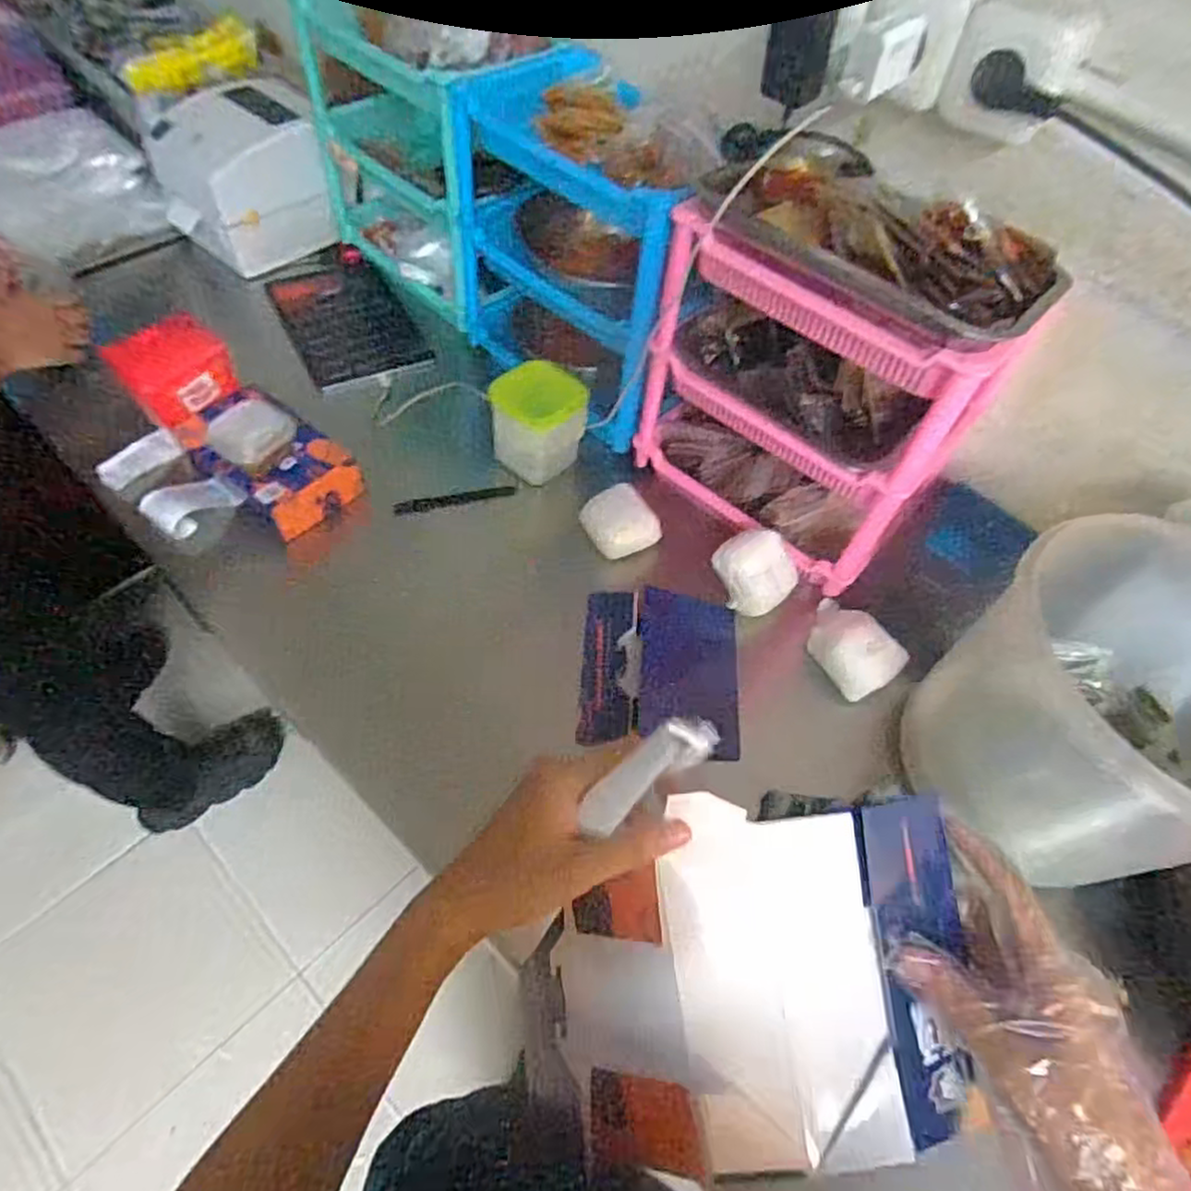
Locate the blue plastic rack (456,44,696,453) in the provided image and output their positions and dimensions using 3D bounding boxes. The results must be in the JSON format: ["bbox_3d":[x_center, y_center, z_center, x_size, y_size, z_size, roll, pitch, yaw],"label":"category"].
[{"bbox_3d":[-0.010,-0.392,0.822,0.159,0.307,0.311,-37,67,-25],"label":"blue plastic rack"}]

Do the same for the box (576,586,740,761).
[{"bbox_3d":[0.068,0.076,0.728,0.160,0.030,0.167,5,56,-2],"label":"box"}]

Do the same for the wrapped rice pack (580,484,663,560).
[{"bbox_3d":[0.026,-0.087,0.815,0.072,0.032,0.090,-28,63,-21],"label":"wrapped rice pack"}]

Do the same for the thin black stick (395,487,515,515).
[{"bbox_3d":[-0.167,-0.114,0.841,0.141,0.014,0.013,-10,58,-11],"label":"thin black stick"}]

